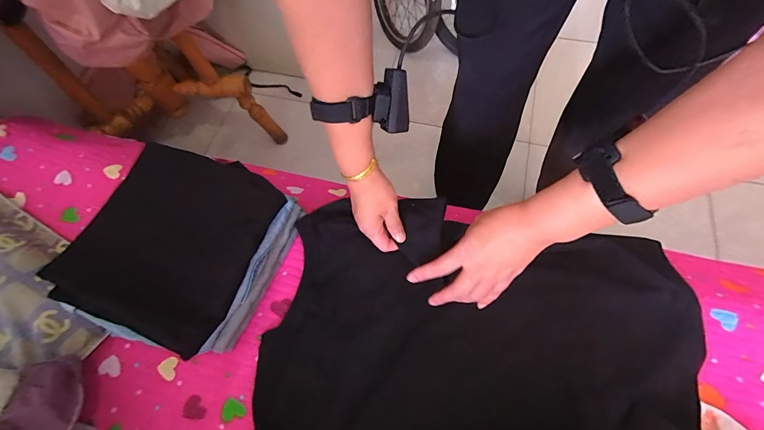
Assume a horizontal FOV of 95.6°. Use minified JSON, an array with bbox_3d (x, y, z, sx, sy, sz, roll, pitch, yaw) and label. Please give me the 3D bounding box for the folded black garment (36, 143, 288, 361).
[{"bbox_3d":[-0.281,0.032,0.468,0.215,0.057,0.247,19,67,12],"label":"folded black garment"}]

